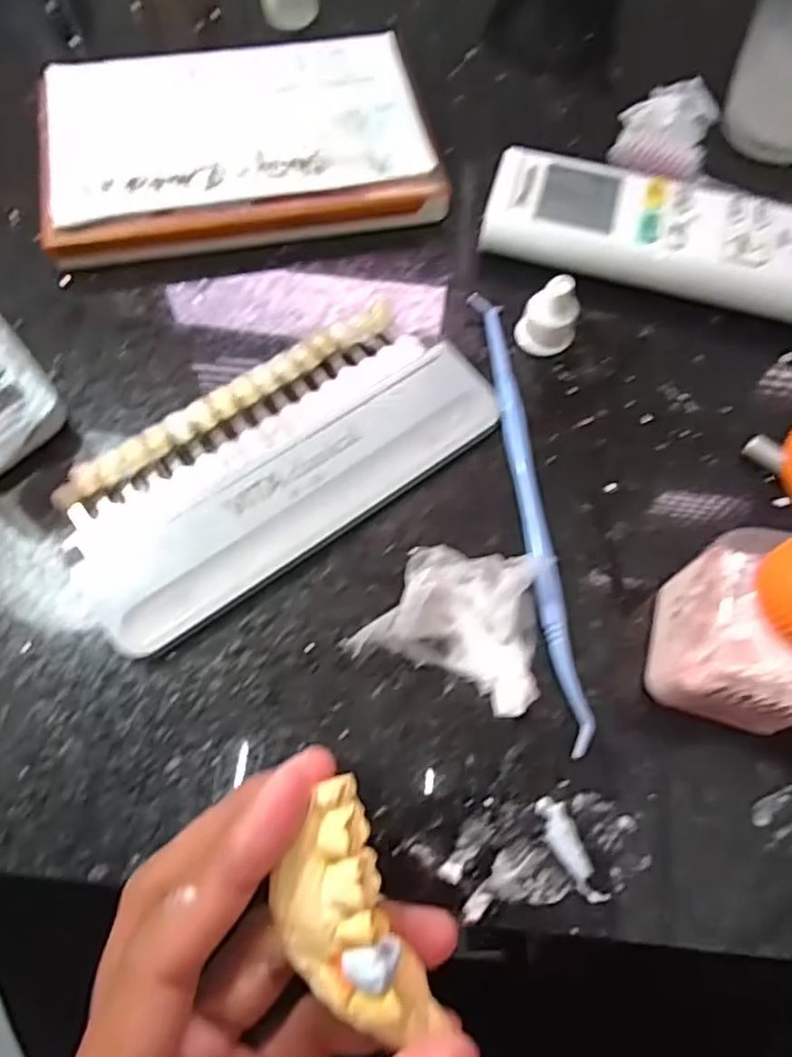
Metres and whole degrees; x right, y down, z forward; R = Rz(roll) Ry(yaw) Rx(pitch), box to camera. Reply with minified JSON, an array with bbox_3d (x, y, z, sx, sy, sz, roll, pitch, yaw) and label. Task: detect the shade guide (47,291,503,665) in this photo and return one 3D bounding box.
[{"bbox_3d":[-0.039,-0.024,0.232,0.146,0.011,0.065,-35,71,-16],"label":"shade guide"}]

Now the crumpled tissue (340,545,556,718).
[{"bbox_3d":[0.019,0.025,0.211,0.055,0.013,0.047,17,66,5],"label":"crumpled tissue"}]

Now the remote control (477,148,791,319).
[{"bbox_3d":[0.123,-0.107,0.266,0.175,0.019,0.047,17,66,6],"label":"remote control"}]

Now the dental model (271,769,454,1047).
[{"bbox_3d":[-0.011,0.088,0.151,0.025,0.021,0.058,-21,85,-8],"label":"dental model"}]

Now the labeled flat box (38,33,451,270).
[{"bbox_3d":[-0.064,-0.157,0.281,0.149,0.022,0.095,-13,67,-8],"label":"labeled flat box"}]

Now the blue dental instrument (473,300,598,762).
[{"bbox_3d":[0.044,-0.011,0.231,0.009,0.006,0.164,-6,66,-5],"label":"blue dental instrument"}]

